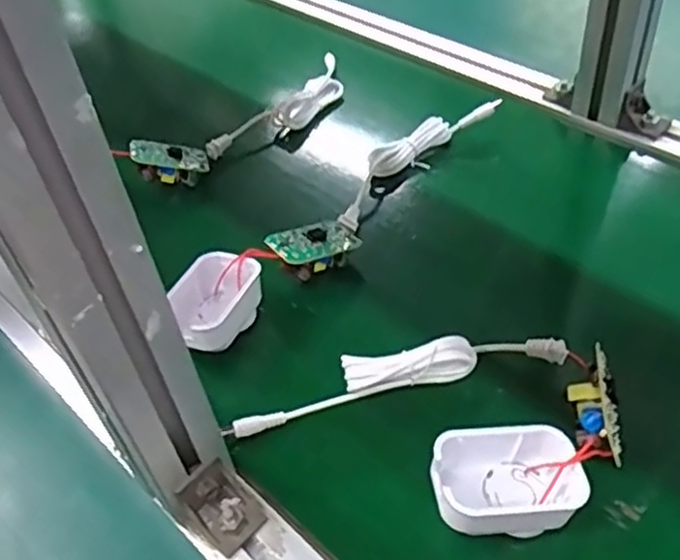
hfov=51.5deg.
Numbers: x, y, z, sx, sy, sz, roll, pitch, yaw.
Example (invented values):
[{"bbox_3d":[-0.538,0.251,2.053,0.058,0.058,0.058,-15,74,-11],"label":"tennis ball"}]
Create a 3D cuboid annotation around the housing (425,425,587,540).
[{"bbox_3d":[0.083,0.102,0.347,0.072,0.040,0.050,-8,44,-1],"label":"housing"}]

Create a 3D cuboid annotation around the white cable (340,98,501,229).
[{"bbox_3d":[0.055,-0.097,0.559,0.042,0.023,0.180,32,56,33],"label":"white cable"}]

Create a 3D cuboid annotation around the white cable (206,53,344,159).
[{"bbox_3d":[-0.043,-0.157,0.626,0.045,0.019,0.180,22,51,27],"label":"white cable"}]

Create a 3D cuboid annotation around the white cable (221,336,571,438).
[{"bbox_3d":[0.031,0.057,0.410,0.193,0.029,0.031,-10,44,-3],"label":"white cable"}]

